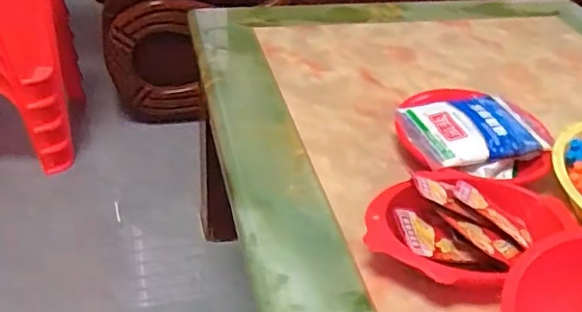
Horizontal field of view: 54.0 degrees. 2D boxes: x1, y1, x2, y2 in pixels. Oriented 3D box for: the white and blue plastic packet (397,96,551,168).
[{"bbox_3d":[0.222,-0.033,0.704,0.146,0.030,0.105,-8,40,-16],"label":"white and blue plastic packet"}]

